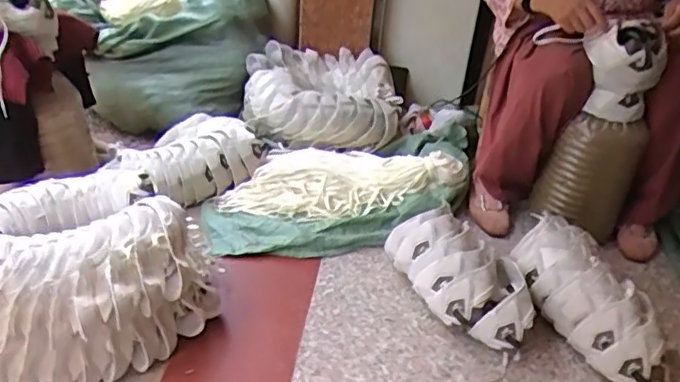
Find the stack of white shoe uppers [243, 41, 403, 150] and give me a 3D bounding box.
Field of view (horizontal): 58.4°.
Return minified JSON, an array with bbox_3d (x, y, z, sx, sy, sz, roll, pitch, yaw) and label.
[{"bbox_3d":[-0.052,-0.280,1.670,0.432,0.203,0.301,5,33,0],"label":"stack of white shoe uppers"}]

